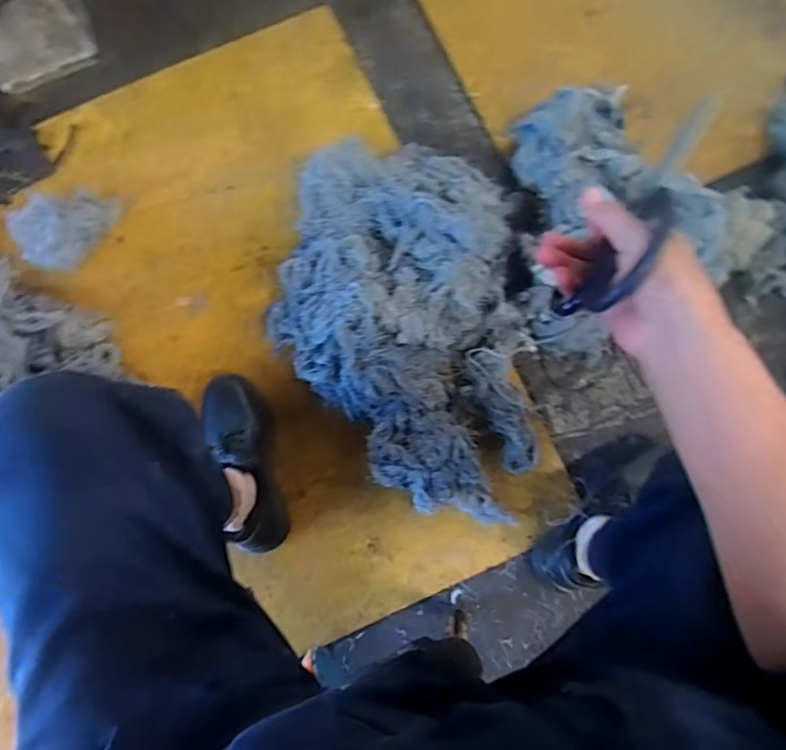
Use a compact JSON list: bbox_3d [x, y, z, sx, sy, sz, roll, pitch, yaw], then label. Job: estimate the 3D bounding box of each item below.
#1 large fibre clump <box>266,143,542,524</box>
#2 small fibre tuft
[{"bbox_3d":[0.011,-0.077,0.835,0.385,0.126,0.596,-9,77,0],"label":"large fibre clump"},{"bbox_3d":[-0.547,-0.253,0.890,0.124,0.073,0.157,27,80,6],"label":"small fibre tuft"}]

